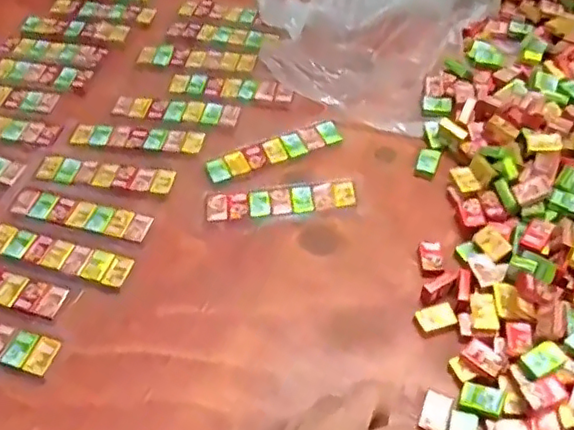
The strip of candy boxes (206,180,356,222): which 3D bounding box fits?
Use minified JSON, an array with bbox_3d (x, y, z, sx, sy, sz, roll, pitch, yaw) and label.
[{"bbox_3d":[-0.004,-0.012,0.490,0.117,0.004,0.025,-7,52,-1],"label":"strip of candy boxes"}]

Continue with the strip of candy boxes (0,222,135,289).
[{"bbox_3d":[-0.175,0.029,0.464,0.117,0.006,0.026,12,54,13],"label":"strip of candy boxes"}]

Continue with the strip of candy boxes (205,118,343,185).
[{"bbox_3d":[-0.011,-0.057,0.523,0.119,0.004,0.029,-21,54,-12],"label":"strip of candy boxes"}]

